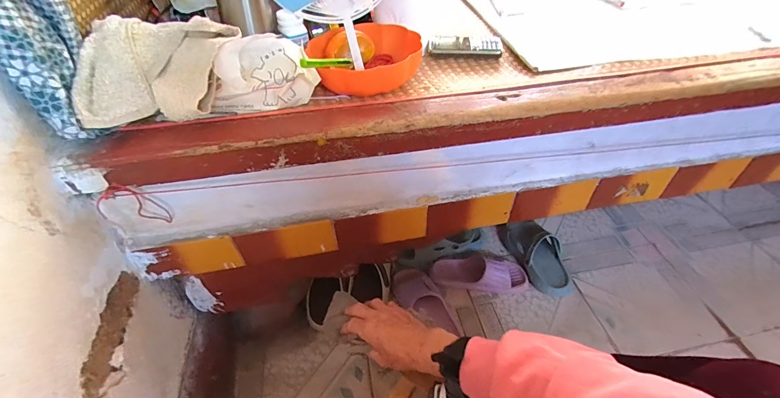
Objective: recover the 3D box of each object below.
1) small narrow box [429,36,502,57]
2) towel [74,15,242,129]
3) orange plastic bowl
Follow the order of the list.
[{"bbox_3d":[0.131,-0.264,0.608,0.121,0.026,0.061,2,44,4],"label":"small narrow box"},{"bbox_3d":[-0.282,-0.170,0.446,0.177,0.076,0.164,-6,44,-5],"label":"towel"},{"bbox_3d":[-0.042,-0.224,0.551,0.176,0.051,0.176,-1,44,1],"label":"orange plastic bowl"}]

